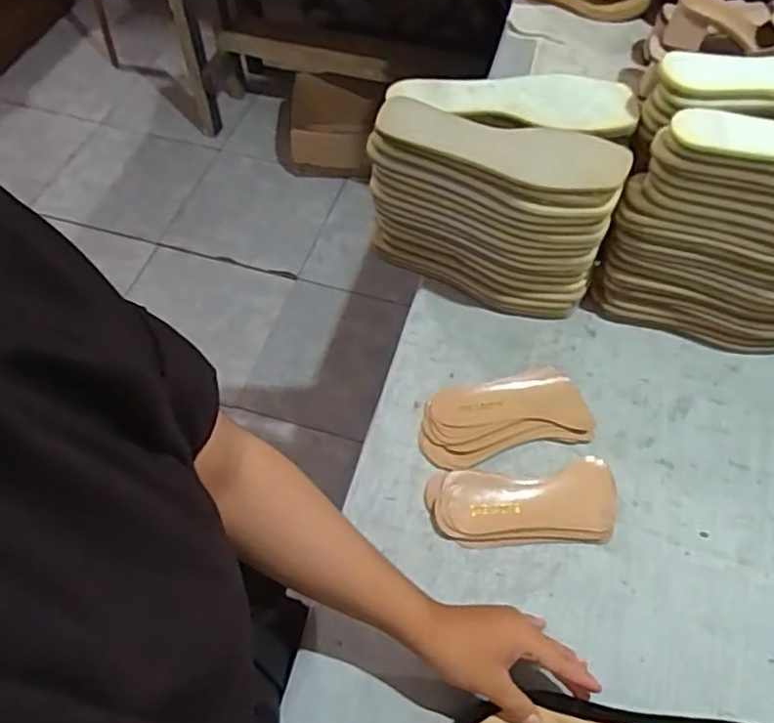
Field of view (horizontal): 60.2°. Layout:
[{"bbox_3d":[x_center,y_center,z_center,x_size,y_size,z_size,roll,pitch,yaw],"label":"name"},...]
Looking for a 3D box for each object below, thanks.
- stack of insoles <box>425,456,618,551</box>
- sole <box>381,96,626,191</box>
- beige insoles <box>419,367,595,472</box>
[{"bbox_3d":[0.126,0.132,0.624,0.170,0.021,0.077,-2,57,-3],"label":"stack of insoles"},{"bbox_3d":[0.108,-0.207,0.633,0.238,0.010,0.081,10,57,5],"label":"sole"},{"bbox_3d":[0.118,0.055,0.686,0.172,0.020,0.086,-11,58,-9],"label":"beige insoles"}]

